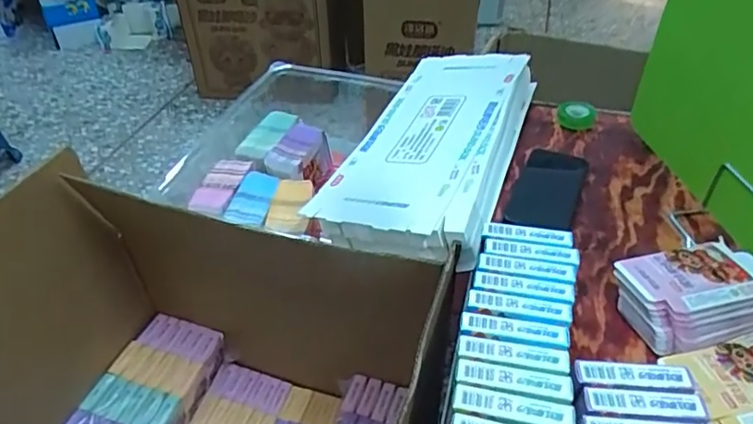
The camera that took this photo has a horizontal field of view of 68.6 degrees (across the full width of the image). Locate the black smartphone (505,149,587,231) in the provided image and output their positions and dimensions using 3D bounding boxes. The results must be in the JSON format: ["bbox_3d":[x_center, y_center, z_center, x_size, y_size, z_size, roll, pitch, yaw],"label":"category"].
[{"bbox_3d":[0.228,-0.030,0.727,0.078,0.012,0.170,16,44,18],"label":"black smartphone"}]

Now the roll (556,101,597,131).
[{"bbox_3d":[0.309,-0.150,0.851,0.057,0.025,0.049,14,43,16],"label":"roll"}]

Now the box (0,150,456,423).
[{"bbox_3d":[-0.215,0.223,0.752,0.542,0.468,0.323,17,44,20],"label":"box"}]

